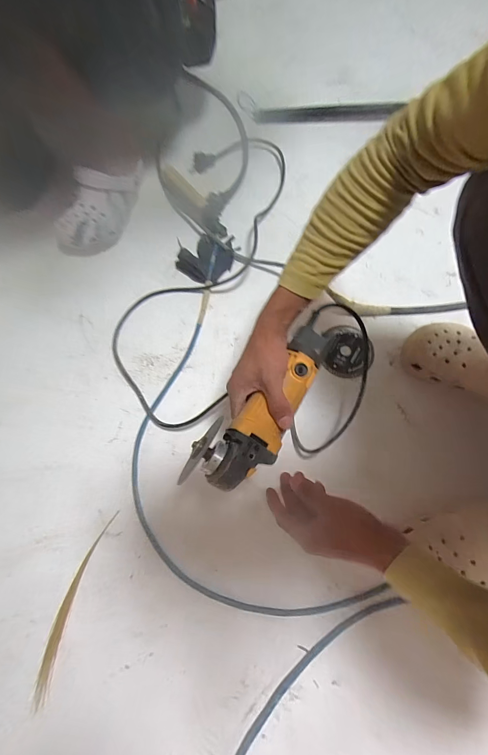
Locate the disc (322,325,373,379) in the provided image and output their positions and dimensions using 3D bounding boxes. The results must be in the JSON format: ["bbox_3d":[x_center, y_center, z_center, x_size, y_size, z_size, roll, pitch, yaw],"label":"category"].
[{"bbox_3d":[0.185,-0.047,0.579,0.089,0.007,0.094,3,74,2],"label":"disc"}]

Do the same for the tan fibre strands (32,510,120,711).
[{"bbox_3d":[-0.250,0.327,0.474,0.031,0.007,0.254,16,75,5],"label":"tan fibre strands"}]

